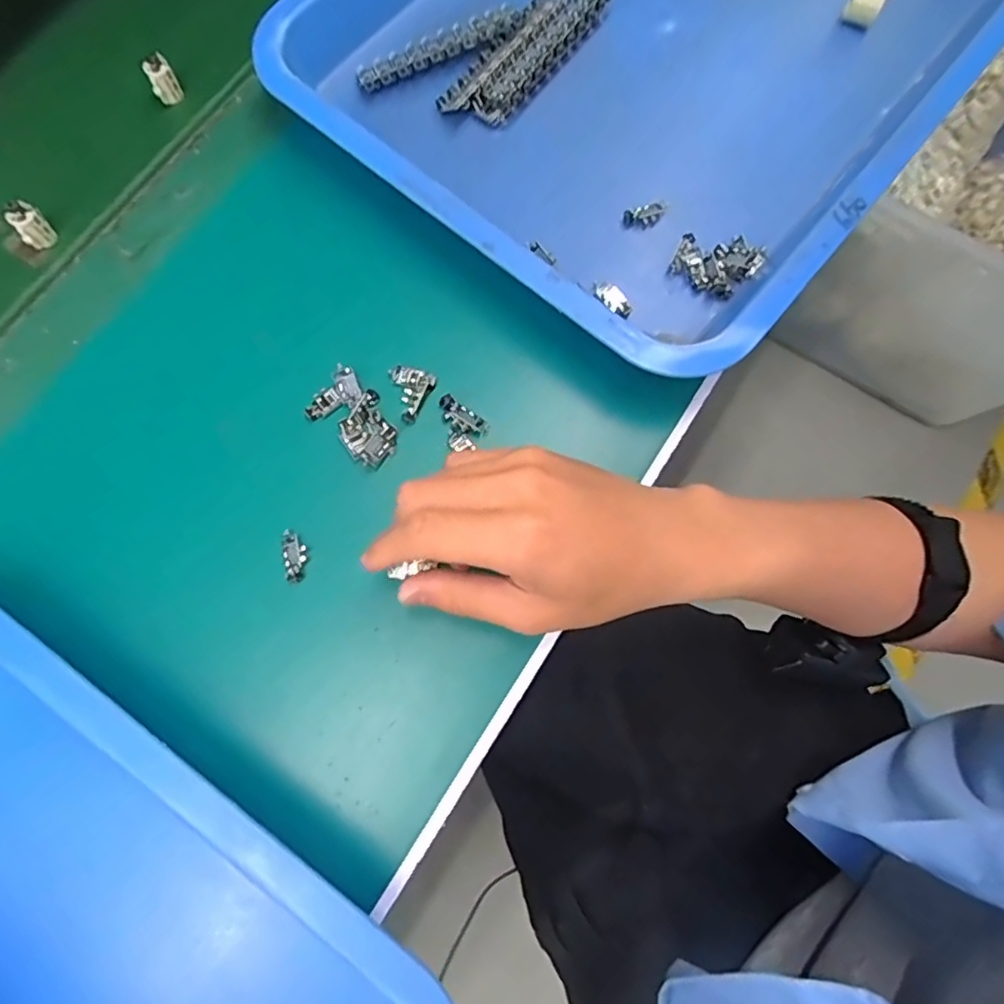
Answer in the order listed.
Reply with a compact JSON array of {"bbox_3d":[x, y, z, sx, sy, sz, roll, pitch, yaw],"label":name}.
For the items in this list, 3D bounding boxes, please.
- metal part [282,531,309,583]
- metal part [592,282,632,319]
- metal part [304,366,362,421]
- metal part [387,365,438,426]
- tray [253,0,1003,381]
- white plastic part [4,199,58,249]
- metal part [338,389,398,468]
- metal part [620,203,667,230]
[{"bbox_3d":[-0.107,0.028,0.312,0.013,0.004,0.026,-4,75,-1],"label":"metal part"},{"bbox_3d":[0.063,-0.117,0.346,0.011,0.008,0.028,-36,78,-9],"label":"metal part"},{"bbox_3d":[-0.092,-0.057,0.330,0.034,0.009,0.019,-42,79,-10],"label":"metal part"},{"bbox_3d":[-0.054,-0.061,0.333,0.027,0.004,0.030,27,77,7],"label":"metal part"},{"bbox_3d":[0.107,-0.310,0.384,0.347,0.048,0.438,39,79,9],"label":"tray"},{"bbox_3d":[-0.273,-0.160,0.351,0.016,0.025,0.015,-30,77,-8],"label":"white plastic part"},{"bbox_3d":[-0.072,-0.039,0.325,0.029,0.004,0.036,-36,78,-9],"label":"metal part"},{"bbox_3d":[0.083,-0.168,0.356,0.026,0.009,0.013,-28,77,-7],"label":"metal part"}]

